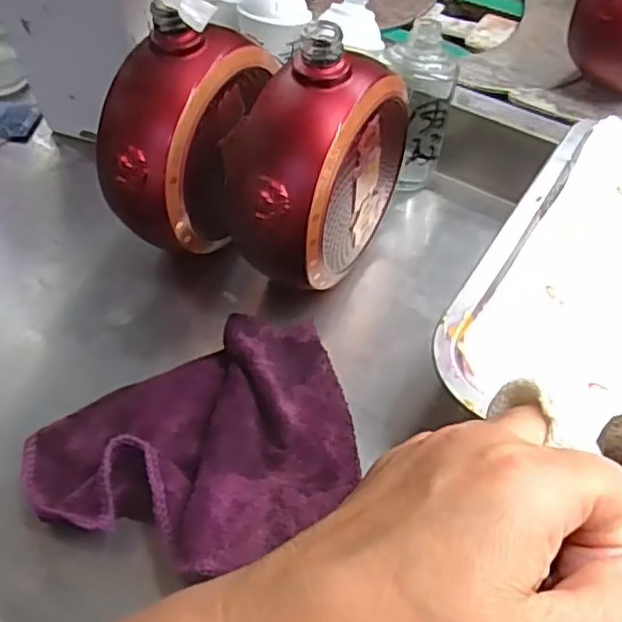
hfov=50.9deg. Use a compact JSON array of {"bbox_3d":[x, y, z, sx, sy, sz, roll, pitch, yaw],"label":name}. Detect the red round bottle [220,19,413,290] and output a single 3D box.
[{"bbox_3d":[-0.001,-0.082,0.387,0.069,0.140,0.145,23,61,17],"label":"red round bottle"}]

